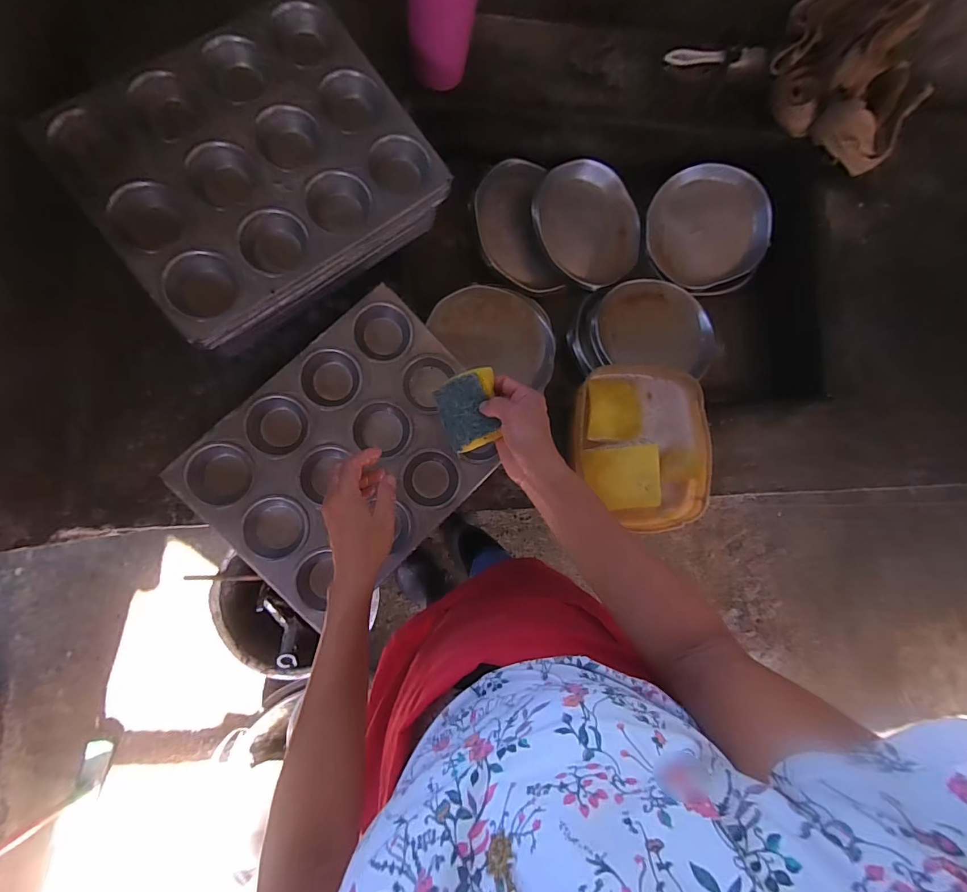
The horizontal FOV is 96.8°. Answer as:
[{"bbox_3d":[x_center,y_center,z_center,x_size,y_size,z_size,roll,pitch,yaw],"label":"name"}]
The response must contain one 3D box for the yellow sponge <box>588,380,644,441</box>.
[{"bbox_3d":[0.171,-0.046,0.553,0.075,0.011,0.074,0,87,-9],"label":"yellow sponge"}]

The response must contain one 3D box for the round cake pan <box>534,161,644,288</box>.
[{"bbox_3d":[0.170,-0.356,0.699,0.190,0.056,0.175,1,87,-9],"label":"round cake pan"}]

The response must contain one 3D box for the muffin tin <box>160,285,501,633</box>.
[{"bbox_3d":[-0.153,0.011,0.517,0.326,0.035,0.252,-44,94,-9],"label":"muffin tin"}]

